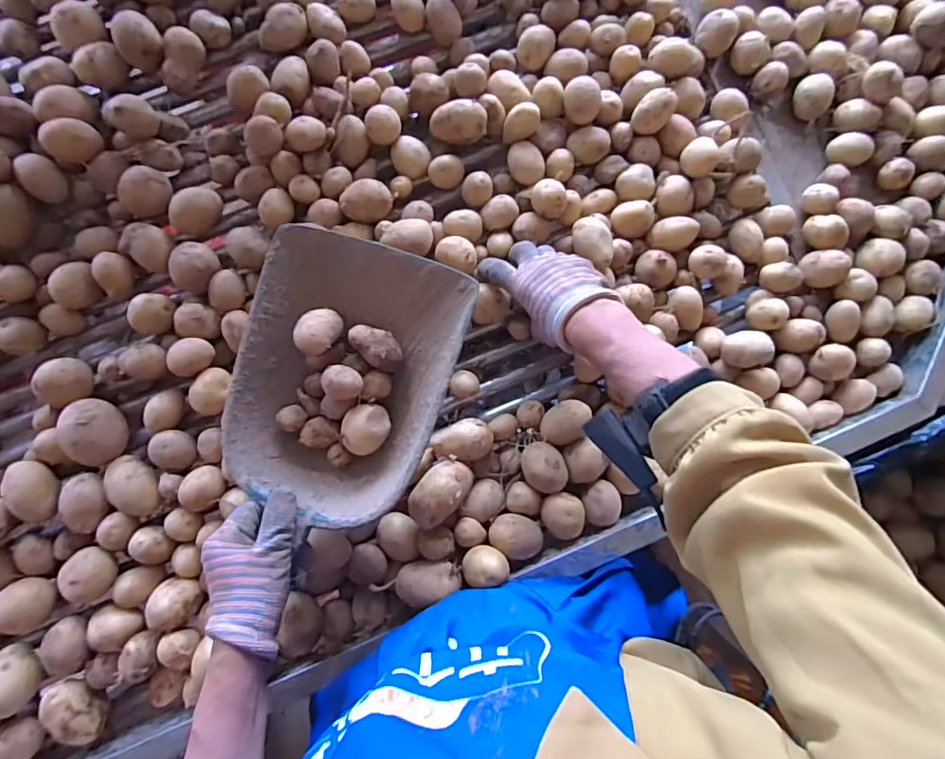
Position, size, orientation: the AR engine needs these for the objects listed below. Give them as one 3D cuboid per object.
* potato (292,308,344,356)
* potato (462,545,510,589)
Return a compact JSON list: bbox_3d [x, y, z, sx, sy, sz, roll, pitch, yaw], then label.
[{"bbox_3d":[-0.134,-0.042,0.449,0.032,0.030,0.042,24,88,6],"label":"potato"},{"bbox_3d":[0.013,0.175,0.492,0.043,0.029,0.033,3,86,4],"label":"potato"}]

